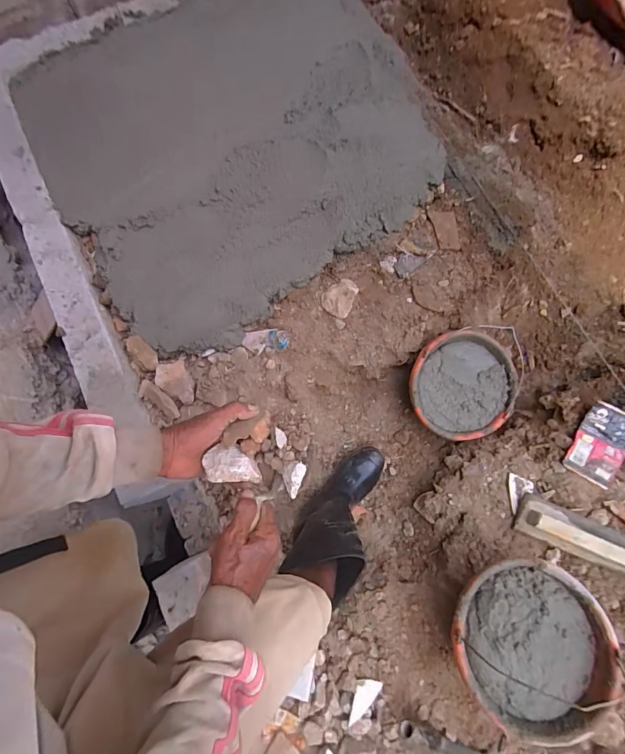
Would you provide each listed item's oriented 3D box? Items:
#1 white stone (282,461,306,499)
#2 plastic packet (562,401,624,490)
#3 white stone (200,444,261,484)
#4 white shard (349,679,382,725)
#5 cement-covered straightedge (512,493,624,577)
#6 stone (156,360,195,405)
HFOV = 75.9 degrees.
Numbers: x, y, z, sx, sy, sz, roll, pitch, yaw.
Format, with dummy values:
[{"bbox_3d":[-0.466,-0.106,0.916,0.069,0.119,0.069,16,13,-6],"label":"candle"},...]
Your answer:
[{"bbox_3d":[-0.026,0.126,0.499,0.027,0.020,0.043,21,79,6],"label":"white stone"},{"bbox_3d":[0.617,0.145,0.855,0.100,0.027,0.167,31,80,8],"label":"plastic packet"},{"bbox_3d":[-0.100,0.111,0.508,0.063,0.033,0.044,1,78,2],"label":"white stone"},{"bbox_3d":[0.093,0.605,0.750,0.041,0.008,0.084,42,60,10],"label":"white shard"},{"bbox_3d":[0.611,0.347,0.777,0.406,0.070,0.083,23,79,7],"label":"cement-covered straightedge"},{"bbox_3d":[-0.310,0.015,0.899,0.075,0.043,0.112,-30,78,-5],"label":"stone"}]

